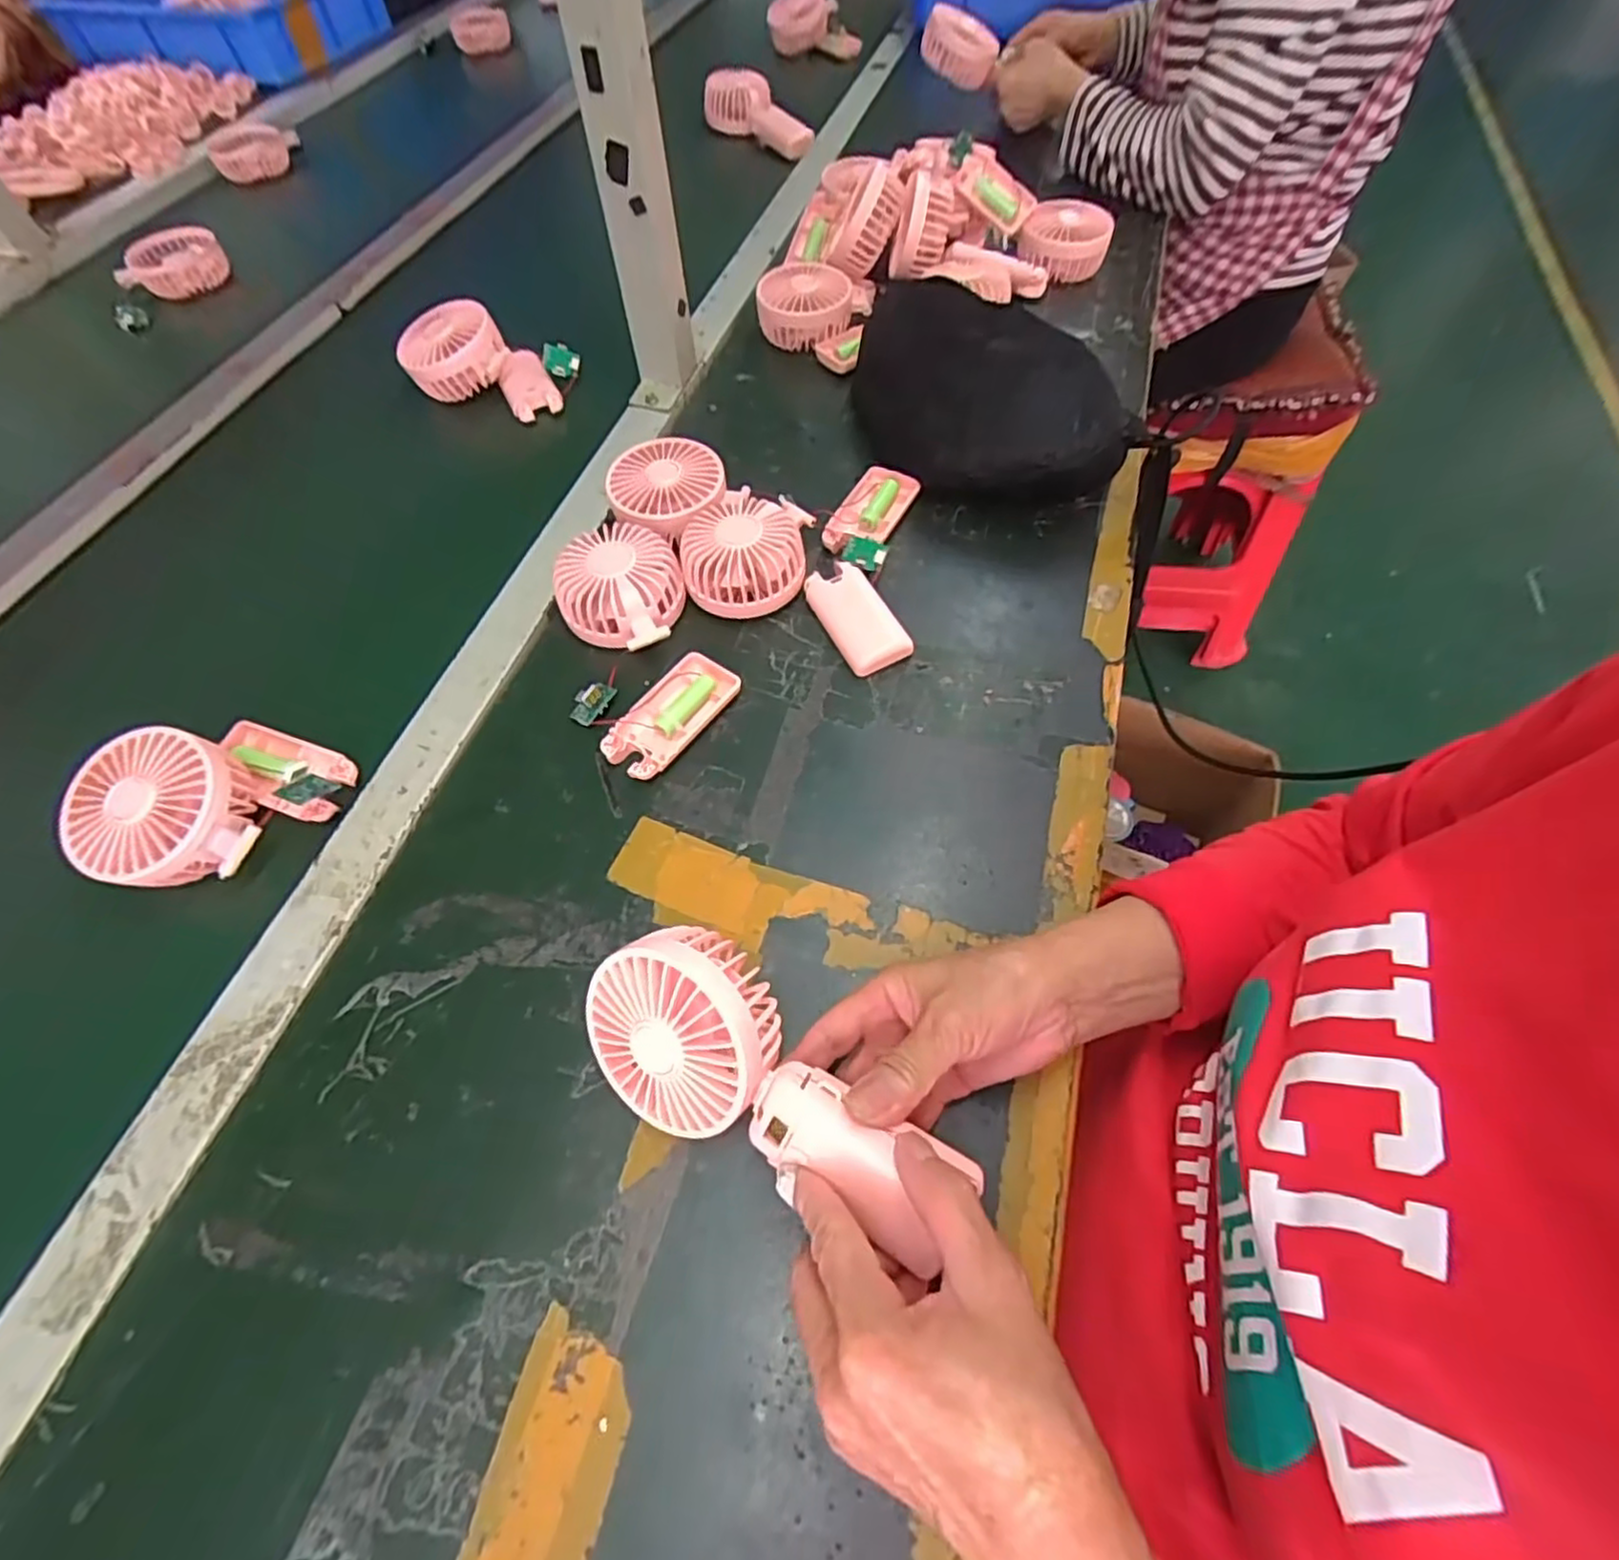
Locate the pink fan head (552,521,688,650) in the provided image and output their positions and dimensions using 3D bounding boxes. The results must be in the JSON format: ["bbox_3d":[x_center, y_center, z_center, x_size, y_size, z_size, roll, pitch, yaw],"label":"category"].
[{"bbox_3d":[-0.129,-0.136,0.499,0.081,0.041,0.083,-1,60,1],"label":"pink fan head"}]

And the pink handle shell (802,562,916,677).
[{"bbox_3d":[0.035,-0.114,0.502,0.045,0.014,0.088,-25,62,-13],"label":"pink handle shell"}]

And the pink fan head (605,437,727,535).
[{"bbox_3d":[-0.107,-0.218,0.545,0.088,0.037,0.089,-5,59,-2],"label":"pink fan head"}]

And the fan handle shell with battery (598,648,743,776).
[{"bbox_3d":[-0.090,-0.042,0.466,0.046,0.014,0.095,33,66,19],"label":"fan handle shell with battery"}]

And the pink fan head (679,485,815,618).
[{"bbox_3d":[-0.045,-0.169,0.518,0.086,0.044,0.102,8,60,6],"label":"pink fan head"}]

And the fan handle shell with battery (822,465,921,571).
[{"bbox_3d":[0.047,-0.204,0.552,0.051,0.017,0.104,19,62,12],"label":"fan handle shell with battery"}]

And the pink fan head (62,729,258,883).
[{"bbox_3d":[-0.362,0.019,0.408,0.094,0.044,0.083,7,63,4],"label":"pink fan head"}]

